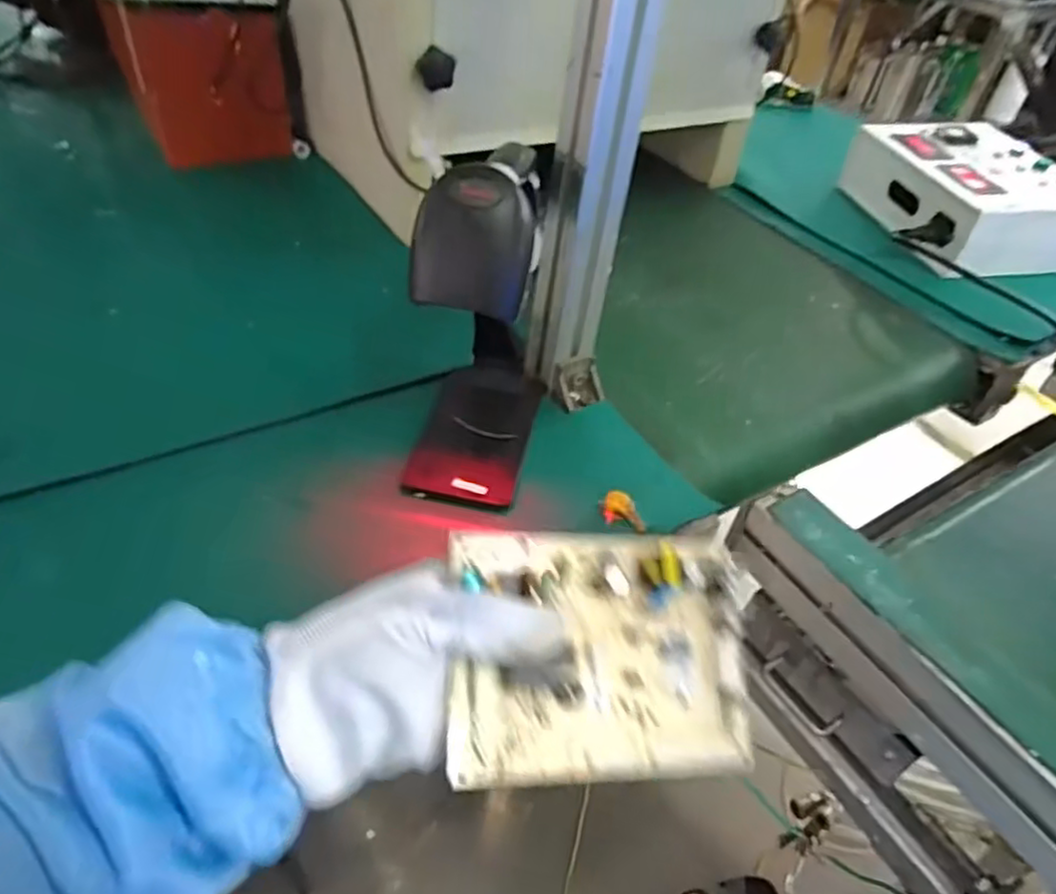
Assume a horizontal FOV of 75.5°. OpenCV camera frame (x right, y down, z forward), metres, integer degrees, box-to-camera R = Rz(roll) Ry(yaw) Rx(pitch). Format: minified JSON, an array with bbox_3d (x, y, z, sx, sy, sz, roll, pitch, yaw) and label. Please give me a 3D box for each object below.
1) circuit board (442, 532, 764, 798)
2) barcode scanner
[{"bbox_3d":[0.038,0.091,0.303,0.138,0.021,0.103,4,74,-16],"label":"circuit board"},{"bbox_3d":[-0.031,-0.084,0.466,0.089,0.208,0.155,6,44,-1],"label":"barcode scanner"}]

